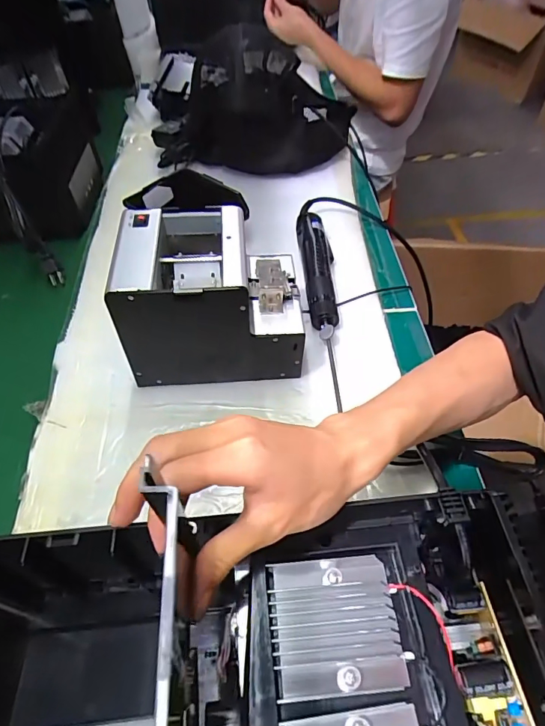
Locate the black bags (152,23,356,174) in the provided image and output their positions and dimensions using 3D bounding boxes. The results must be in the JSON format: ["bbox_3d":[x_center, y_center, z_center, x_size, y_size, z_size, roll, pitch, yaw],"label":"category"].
[{"bbox_3d":[-0.048,-0.434,0.750,0.355,0.150,0.196,8,50,7],"label":"black bags"}]

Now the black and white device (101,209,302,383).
[{"bbox_3d":[-0.061,-0.068,0.468,0.172,0.146,0.126,-3,50,-2],"label":"black and white device"}]

